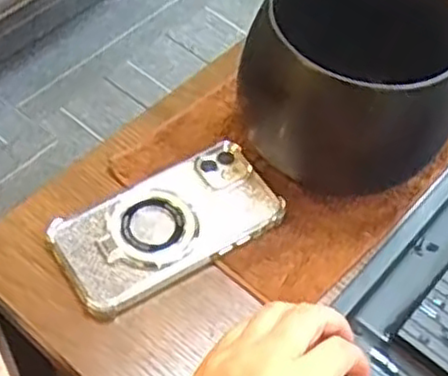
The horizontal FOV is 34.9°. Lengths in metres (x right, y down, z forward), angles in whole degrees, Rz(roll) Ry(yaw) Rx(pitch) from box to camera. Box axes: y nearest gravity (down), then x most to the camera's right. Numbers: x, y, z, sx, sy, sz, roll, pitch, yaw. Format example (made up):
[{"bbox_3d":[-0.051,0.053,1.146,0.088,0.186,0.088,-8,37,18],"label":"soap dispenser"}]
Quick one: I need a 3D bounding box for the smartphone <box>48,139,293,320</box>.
[{"bbox_3d":[-0.036,0.024,0.473,0.146,0.018,0.070,-27,59,-22],"label":"smartphone"}]

